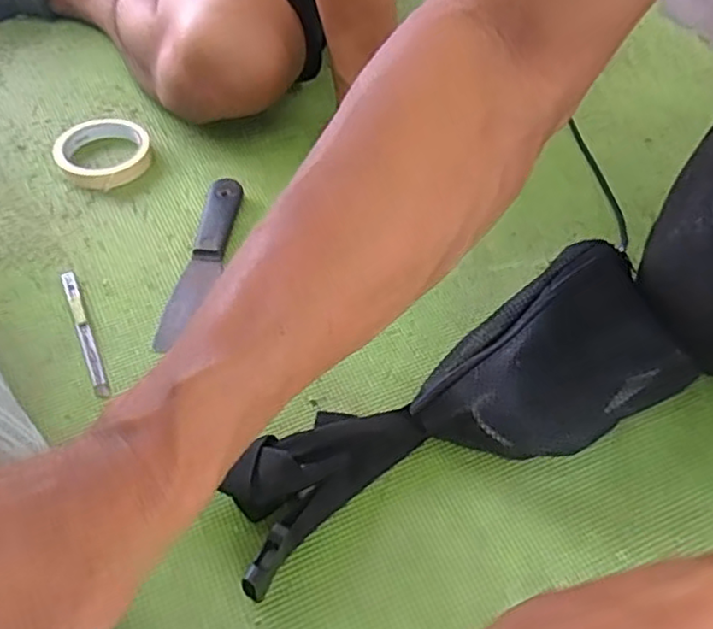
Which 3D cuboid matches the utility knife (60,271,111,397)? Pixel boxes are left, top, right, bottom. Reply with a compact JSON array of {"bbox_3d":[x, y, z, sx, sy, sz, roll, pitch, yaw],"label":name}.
[{"bbox_3d":[-0.228,0.013,0.551,0.011,0.013,0.135,-20,55,-17],"label":"utility knife"}]

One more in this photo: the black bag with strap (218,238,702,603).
[{"bbox_3d":[0.076,0.066,0.470,0.362,0.084,0.132,-24,57,-20],"label":"black bag with strap"}]

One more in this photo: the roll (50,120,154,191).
[{"bbox_3d":[-0.260,-0.168,0.680,0.091,0.021,0.098,1,51,-2],"label":"roll"}]

